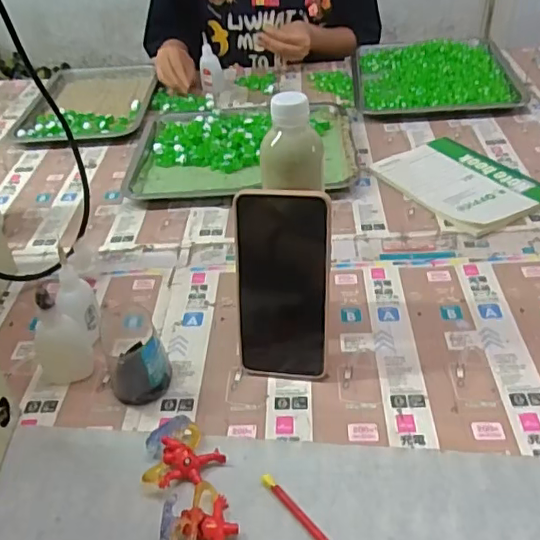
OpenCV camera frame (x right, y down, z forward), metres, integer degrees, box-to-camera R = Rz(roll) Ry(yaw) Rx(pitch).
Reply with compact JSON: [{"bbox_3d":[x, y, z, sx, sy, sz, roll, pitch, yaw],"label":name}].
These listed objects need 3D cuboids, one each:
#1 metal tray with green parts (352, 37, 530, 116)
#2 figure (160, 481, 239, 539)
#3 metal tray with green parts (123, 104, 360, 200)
[{"bbox_3d":[0.274,-0.334,0.966,0.255,0.031,0.285,0,39,6],"label":"metal tray with green parts"},{"bbox_3d":[-0.046,0.168,0.384,0.047,0.025,0.055,-2,39,3],"label":"figure"},{"bbox_3d":[-0.035,-0.181,0.821,0.306,0.026,0.233,-2,39,3],"label":"metal tray with green parts"}]

